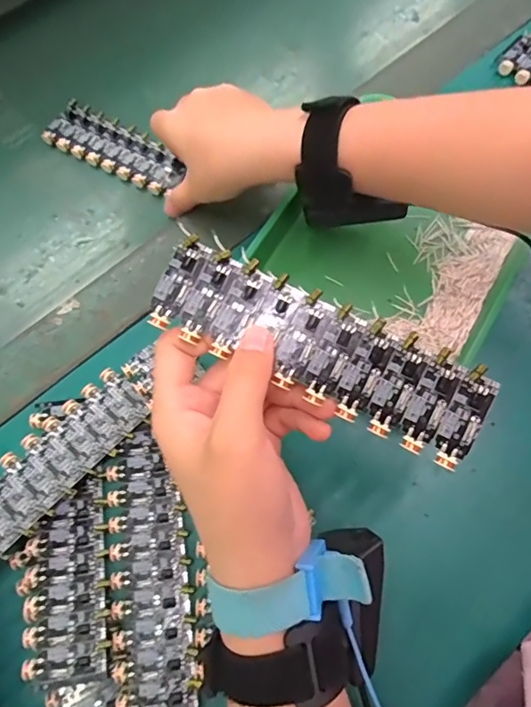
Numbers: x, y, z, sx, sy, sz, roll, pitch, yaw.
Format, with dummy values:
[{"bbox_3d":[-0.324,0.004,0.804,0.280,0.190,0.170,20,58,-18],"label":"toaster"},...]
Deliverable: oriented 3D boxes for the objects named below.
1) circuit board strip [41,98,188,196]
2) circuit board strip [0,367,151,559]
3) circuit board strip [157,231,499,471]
[{"bbox_3d":[-0.127,-0.173,0.423,0.126,0.006,0.049,32,76,12],"label":"circuit board strip"},{"bbox_3d":[-0.140,0.072,0.307,0.049,0.009,0.154,39,65,11],"label":"circuit board strip"},{"bbox_3d":[0.023,-0.003,0.223,0.153,0.013,0.044,27,75,5],"label":"circuit board strip"}]

